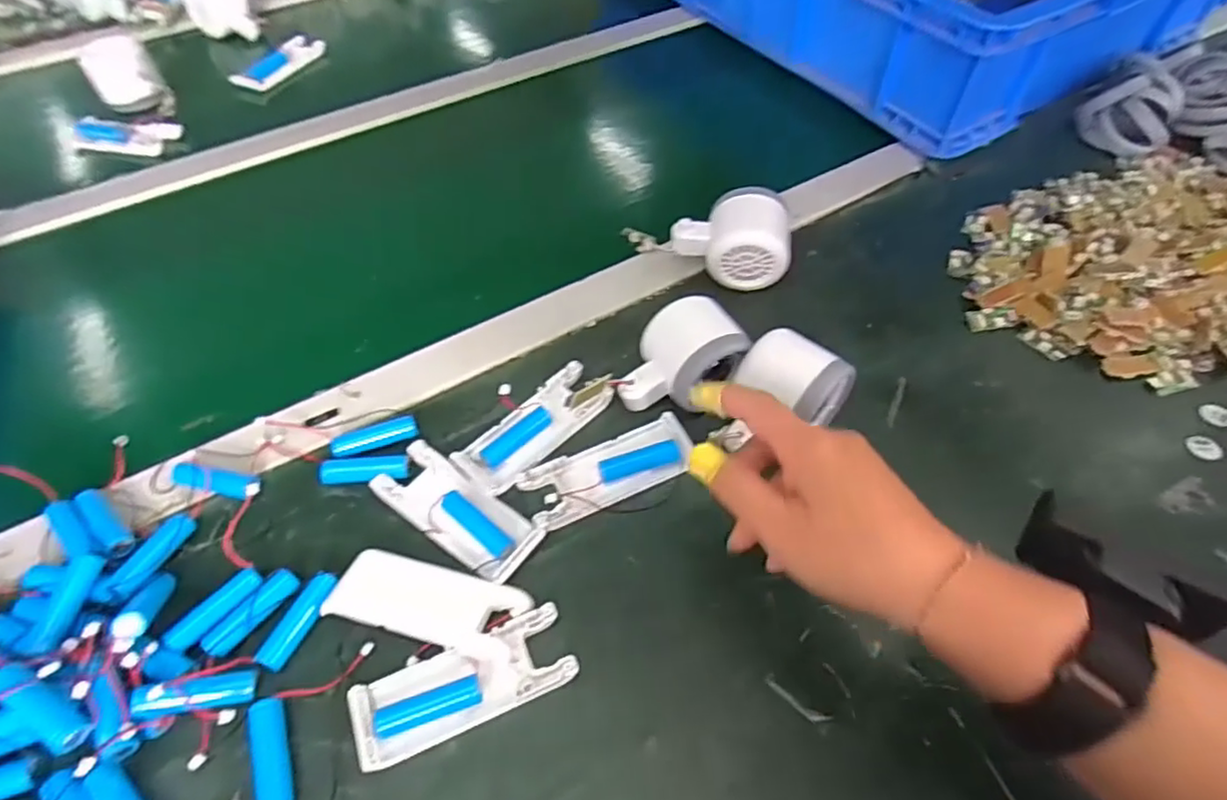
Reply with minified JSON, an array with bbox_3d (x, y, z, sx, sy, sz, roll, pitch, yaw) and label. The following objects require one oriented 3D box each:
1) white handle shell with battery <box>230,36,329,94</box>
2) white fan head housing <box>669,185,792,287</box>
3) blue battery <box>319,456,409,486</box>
[{"bbox_3d":[-0.369,-0.370,0.717,0.039,0.017,0.110,23,57,16],"label":"white handle shell with battery"},{"bbox_3d":[0.088,-0.121,0.487,0.085,0.054,0.058,12,54,9],"label":"white fan head housing"},{"bbox_3d":[-0.152,0.044,0.400,0.052,0.012,0.018,-4,54,-3],"label":"blue battery"}]

